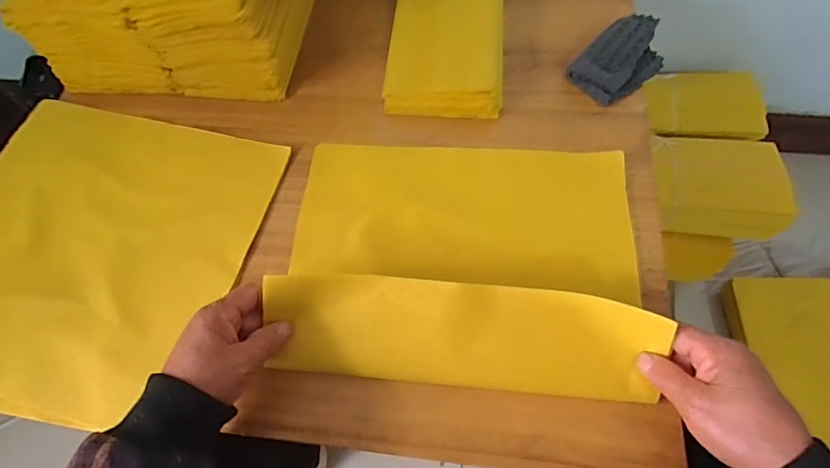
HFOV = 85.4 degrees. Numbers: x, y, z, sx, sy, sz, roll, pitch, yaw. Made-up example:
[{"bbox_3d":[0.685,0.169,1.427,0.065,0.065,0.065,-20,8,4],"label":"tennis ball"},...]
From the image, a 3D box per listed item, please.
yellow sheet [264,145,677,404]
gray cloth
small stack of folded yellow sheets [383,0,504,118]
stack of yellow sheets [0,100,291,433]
[{"bbox_3d":[0.043,0.015,0.401,0.307,0.054,0.236,3,66,3],"label":"yellow sheet"},{"bbox_3d":[0.230,-0.195,0.501,0.108,0.037,0.070,-40,71,-15],"label":"gray cloth"},{"bbox_3d":[0.044,-0.278,0.535,0.123,0.062,0.314,5,66,4],"label":"small stack of folded yellow sheets"},{"bbox_3d":[-0.319,0.011,0.441,0.301,0.014,0.305,12,67,7],"label":"stack of yellow sheets"}]

